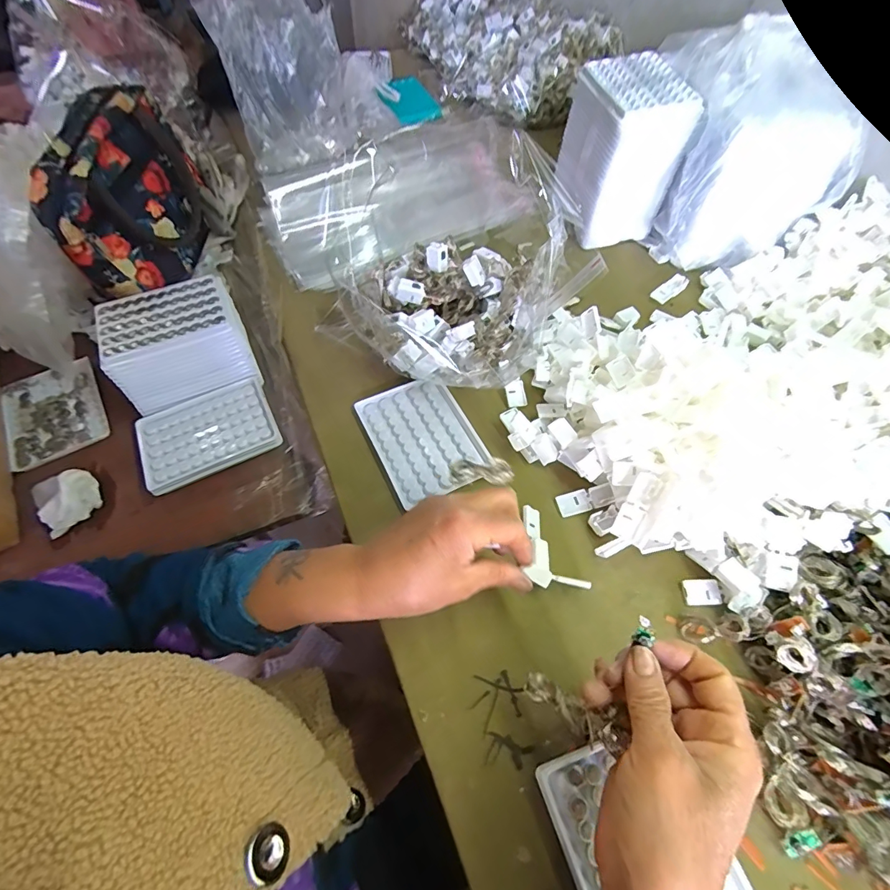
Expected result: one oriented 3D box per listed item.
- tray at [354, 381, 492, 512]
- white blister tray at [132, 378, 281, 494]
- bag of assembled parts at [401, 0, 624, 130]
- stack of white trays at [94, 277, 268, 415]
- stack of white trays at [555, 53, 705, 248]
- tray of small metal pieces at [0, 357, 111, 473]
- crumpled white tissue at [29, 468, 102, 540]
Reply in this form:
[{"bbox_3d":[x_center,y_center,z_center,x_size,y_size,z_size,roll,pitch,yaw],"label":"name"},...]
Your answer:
[{"bbox_3d":[-0.022,-0.011,0.426,0.093,0.015,0.123,-24,62,-14],"label":"tray"},{"bbox_3d":[-0.248,-0.011,0.469,0.131,0.022,0.095,-25,62,-15],"label":"white blister tray"},{"bbox_3d":[0.099,-0.710,0.786,0.228,0.102,0.385,-23,62,-14],"label":"bag of assembled parts"},{"bbox_3d":[-0.280,-0.107,0.473,0.129,0.072,0.096,-21,61,-13],"label":"stack of white trays"},{"bbox_3d":[0.209,-0.355,0.549,0.097,0.154,0.125,-11,60,-8],"label":"stack of white trays"},{"bbox_3d":[-0.425,-0.037,0.484,0.090,0.008,0.119,-28,63,-17],"label":"tray of small metal pieces"},{"bbox_3d":[-0.361,0.050,0.427,0.053,0.026,0.059,-36,66,-20],"label":"crumpled white tissue"}]

